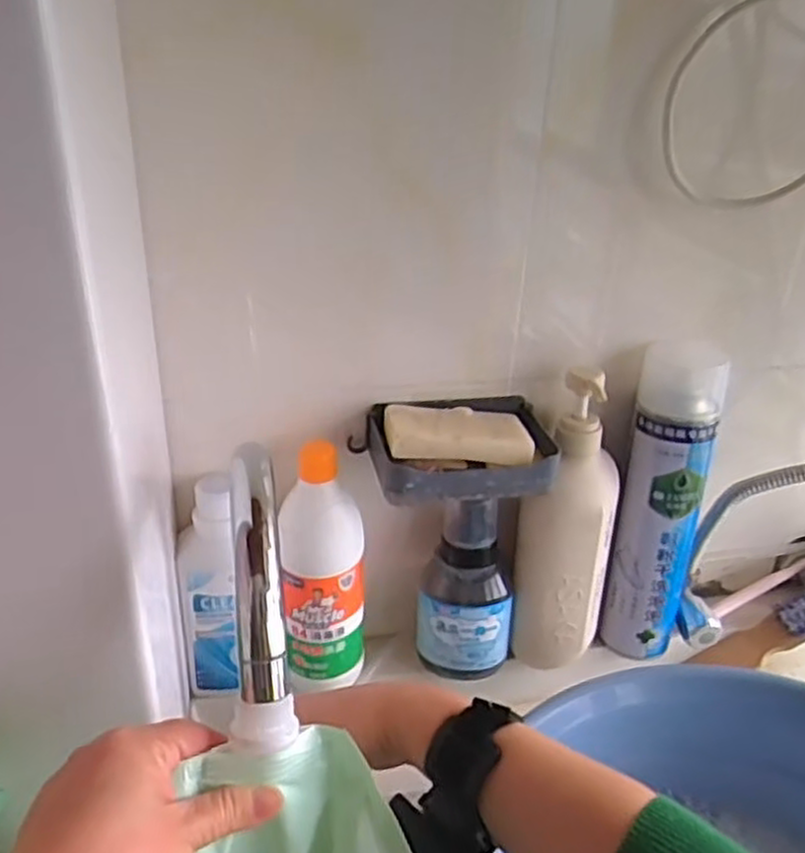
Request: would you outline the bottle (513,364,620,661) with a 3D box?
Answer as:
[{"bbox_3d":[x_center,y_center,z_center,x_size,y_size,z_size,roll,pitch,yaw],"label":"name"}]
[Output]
[{"bbox_3d":[0.132,0.081,0.618,0.071,0.239,0.064,8,29,20],"label":"bottle"}]

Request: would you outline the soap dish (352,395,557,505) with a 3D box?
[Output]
[{"bbox_3d":[0.039,0.015,0.572,0.143,0.054,0.087,-7,27,-10],"label":"soap dish"}]

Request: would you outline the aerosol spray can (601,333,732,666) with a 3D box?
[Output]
[{"bbox_3d":[0.215,0.067,0.634,0.066,0.255,0.068,11,30,24],"label":"aerosol spray can"}]

